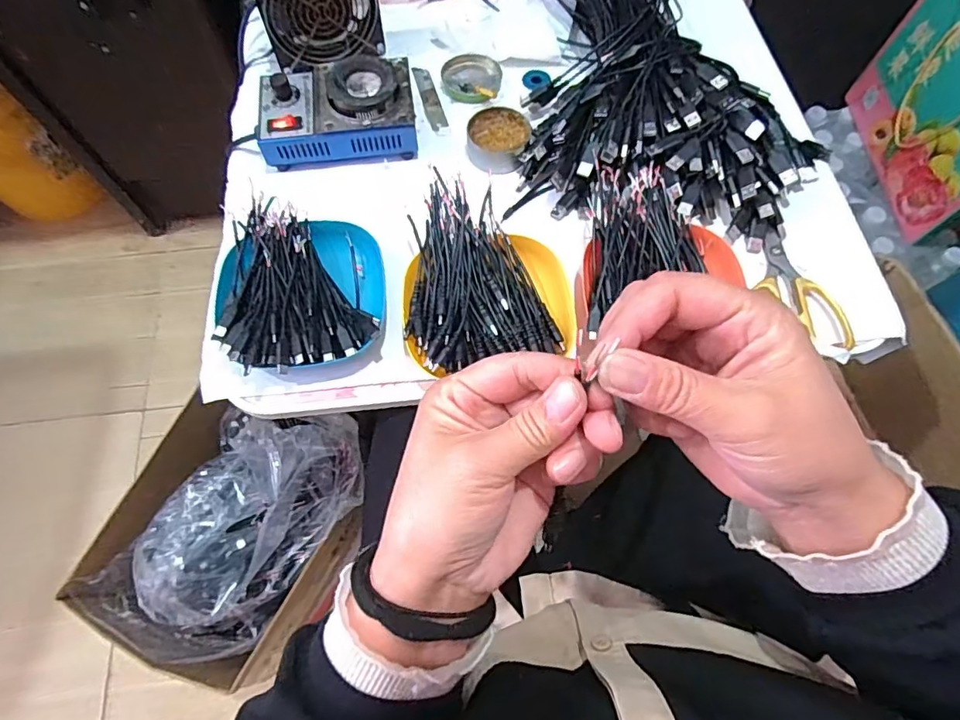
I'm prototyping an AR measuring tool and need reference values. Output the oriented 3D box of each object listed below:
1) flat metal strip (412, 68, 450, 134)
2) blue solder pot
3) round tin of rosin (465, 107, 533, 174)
[{"bbox_3d":[-0.053,-0.282,0.574,0.018,0.004,0.102,-16,69,-7],"label":"flat metal strip"},{"bbox_3d":[-0.140,-0.249,0.524,0.148,0.055,0.095,-6,68,-3],"label":"blue solder pot"},{"bbox_3d":[0.019,-0.222,0.538,0.062,0.028,0.060,0,68,0],"label":"round tin of rosin"}]

